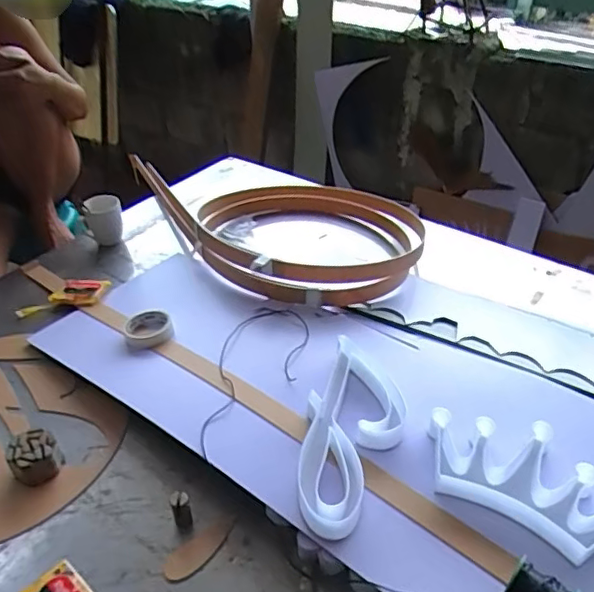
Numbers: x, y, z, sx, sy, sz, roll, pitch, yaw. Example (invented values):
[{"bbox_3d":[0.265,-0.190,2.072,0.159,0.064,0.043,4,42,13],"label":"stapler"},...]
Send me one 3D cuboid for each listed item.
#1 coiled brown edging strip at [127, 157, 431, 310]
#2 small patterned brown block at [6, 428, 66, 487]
[{"bbox_3d":[-0.005,-0.199,1.395,0.517,0.133,0.719,-20,42,-20],"label":"coiled brown edging strip"},{"bbox_3d":[-0.401,0.246,0.881,0.070,0.052,0.068,-26,46,-28],"label":"small patterned brown block"}]

